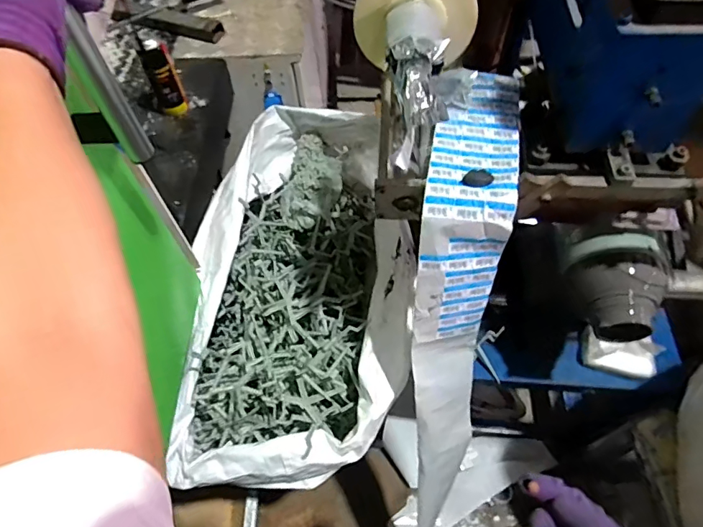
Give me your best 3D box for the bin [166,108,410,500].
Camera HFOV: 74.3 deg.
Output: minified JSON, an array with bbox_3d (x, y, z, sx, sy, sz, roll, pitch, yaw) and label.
[{"bbox_3d":[-0.094,0.025,0.950,0.389,0.208,0.769,1,58,4],"label":"bin"}]

